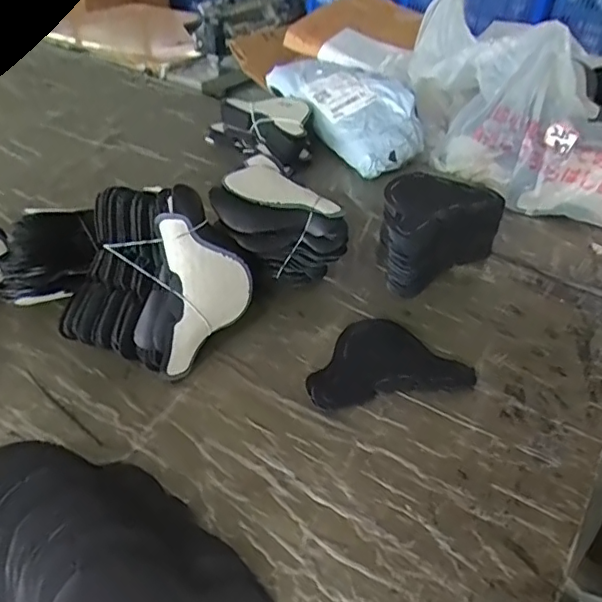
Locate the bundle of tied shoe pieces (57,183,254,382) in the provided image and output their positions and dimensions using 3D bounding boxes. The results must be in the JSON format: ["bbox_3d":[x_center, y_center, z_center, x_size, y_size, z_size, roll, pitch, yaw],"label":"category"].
[{"bbox_3d":[-0.130,-0.022,0.496,0.144,0.118,0.122,17,44,18],"label":"bundle of tied shoe pieces"}]

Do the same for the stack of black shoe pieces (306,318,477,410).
[{"bbox_3d":[0.072,0.050,0.496,0.140,0.014,0.084,-8,42,-9],"label":"stack of black shoe pieces"}]

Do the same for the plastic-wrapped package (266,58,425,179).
[{"bbox_3d":[0.063,-0.274,0.809,0.110,0.088,0.268,-19,45,-24],"label":"plastic-wrapped package"}]

